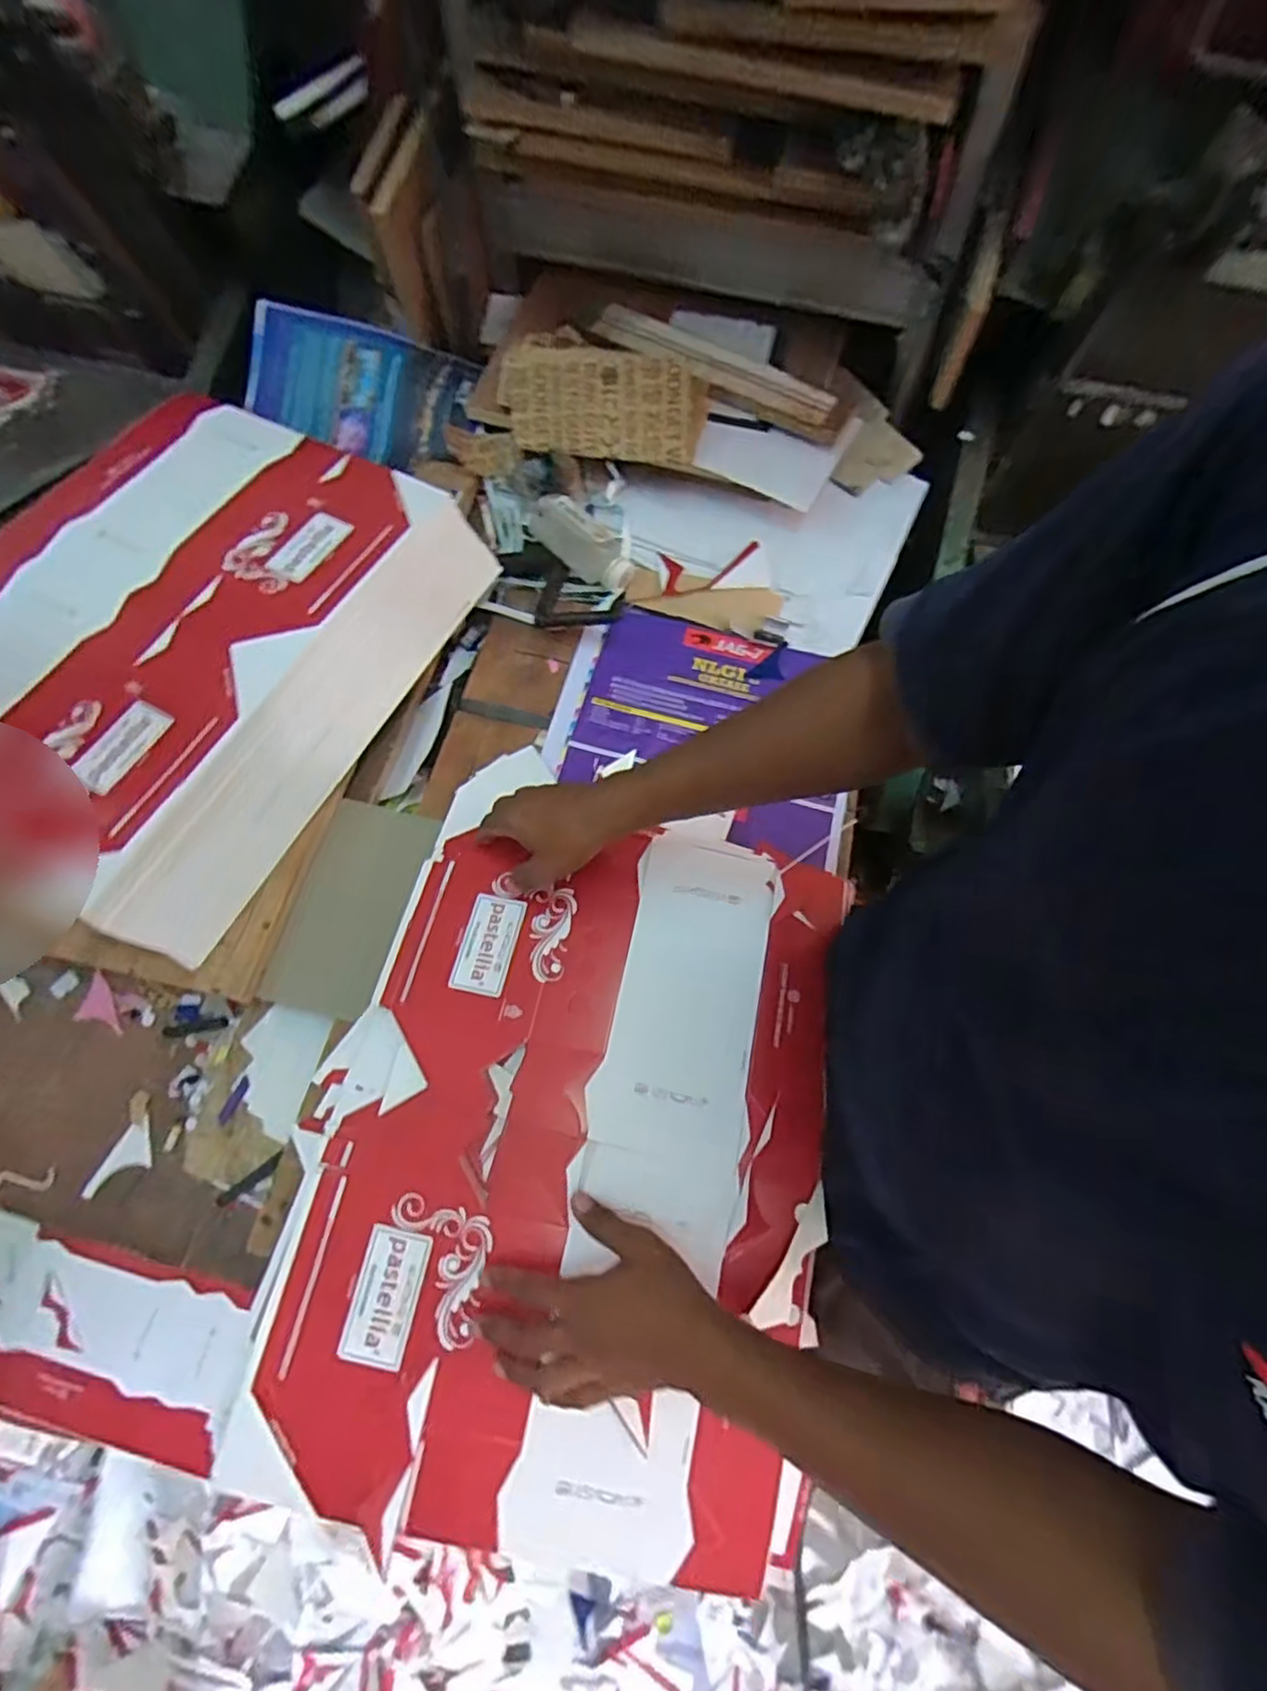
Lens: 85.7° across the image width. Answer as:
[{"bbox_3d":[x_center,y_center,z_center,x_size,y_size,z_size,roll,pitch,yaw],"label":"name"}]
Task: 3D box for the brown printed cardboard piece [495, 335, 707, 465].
[{"bbox_3d":[-0.039,-0.547,0.841,0.251,0.046,0.130,9,107,7],"label":"brown printed cardboard piece"}]

